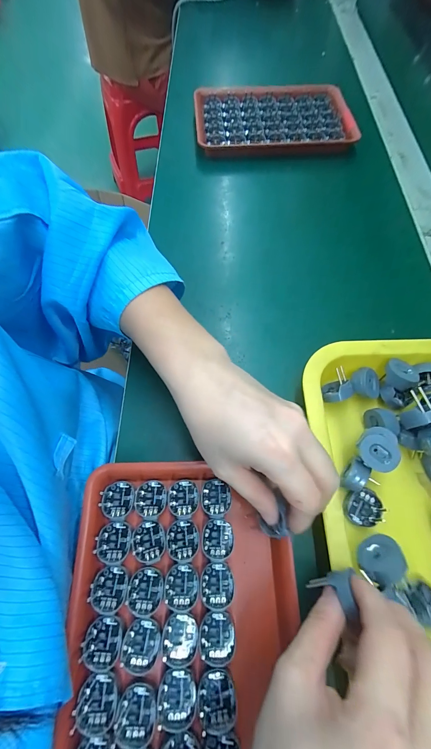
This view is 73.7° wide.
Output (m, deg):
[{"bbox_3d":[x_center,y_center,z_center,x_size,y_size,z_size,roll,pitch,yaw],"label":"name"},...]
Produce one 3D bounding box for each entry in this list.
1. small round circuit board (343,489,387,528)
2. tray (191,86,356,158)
[{"bbox_3d":[0.119,0.107,0.231,0.030,0.009,0.026,-6,66,-4],"label":"small round circuit board"},{"bbox_3d":[0.093,-0.402,0.450,0.242,0.025,0.161,0,65,-2],"label":"tray"}]

